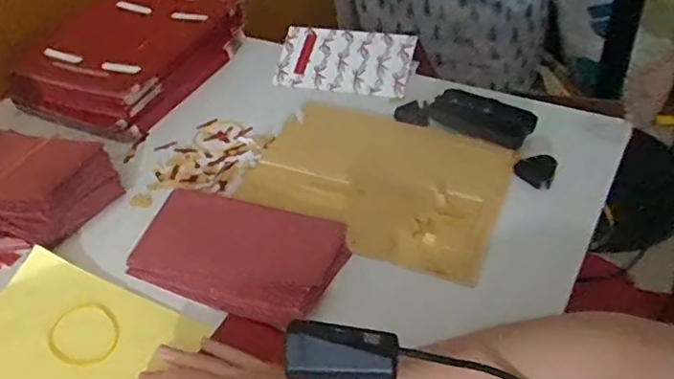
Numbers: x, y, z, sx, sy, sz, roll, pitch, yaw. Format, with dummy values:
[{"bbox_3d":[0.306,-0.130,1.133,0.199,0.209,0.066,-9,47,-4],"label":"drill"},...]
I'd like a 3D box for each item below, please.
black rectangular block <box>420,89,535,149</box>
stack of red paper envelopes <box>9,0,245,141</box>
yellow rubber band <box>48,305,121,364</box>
[{"bbox_3d":[0.158,-0.080,0.644,0.113,0.019,0.055,27,52,32],"label":"black rectangular block"},{"bbox_3d":[-0.273,-0.184,0.787,0.212,0.076,0.263,14,46,23],"label":"stack of red paper envelopes"},{"bbox_3d":[-0.212,0.122,0.493,0.054,0.005,0.065,-34,48,-26],"label":"yellow rubber band"}]

